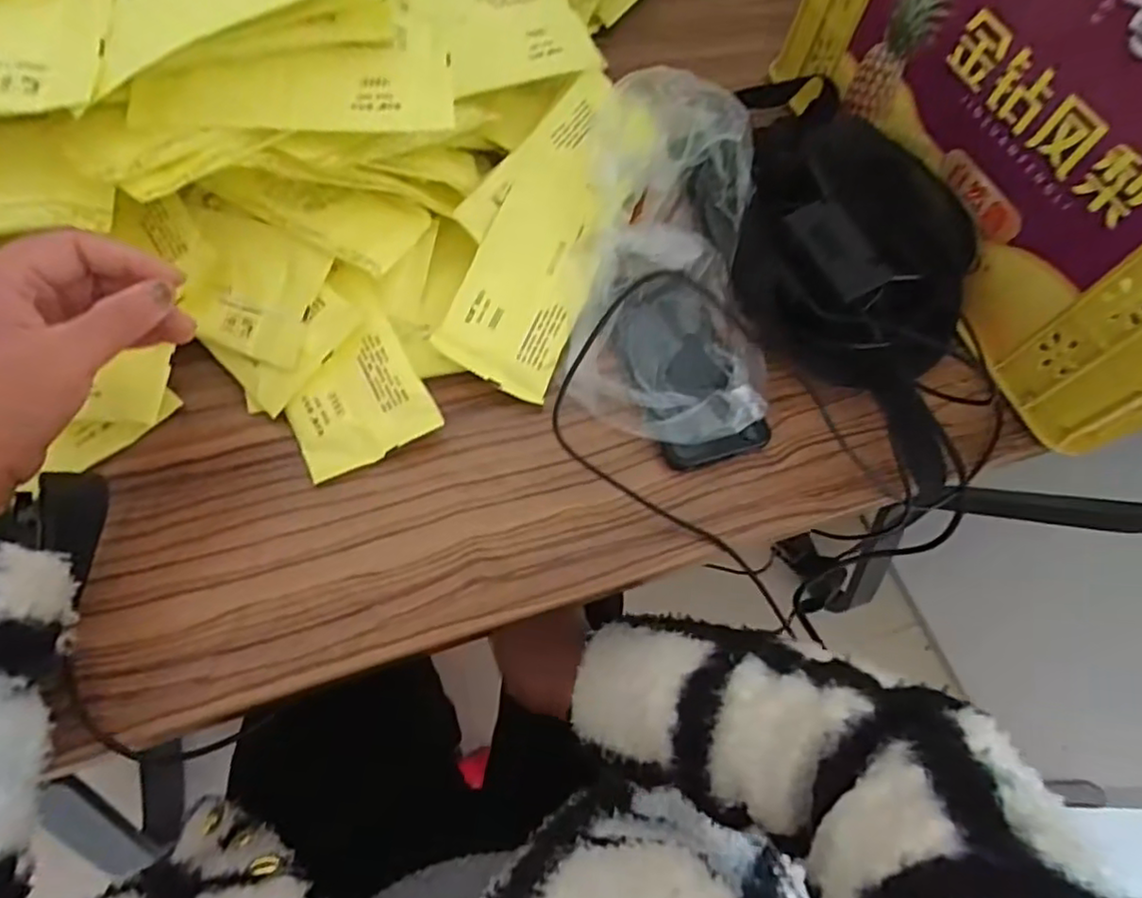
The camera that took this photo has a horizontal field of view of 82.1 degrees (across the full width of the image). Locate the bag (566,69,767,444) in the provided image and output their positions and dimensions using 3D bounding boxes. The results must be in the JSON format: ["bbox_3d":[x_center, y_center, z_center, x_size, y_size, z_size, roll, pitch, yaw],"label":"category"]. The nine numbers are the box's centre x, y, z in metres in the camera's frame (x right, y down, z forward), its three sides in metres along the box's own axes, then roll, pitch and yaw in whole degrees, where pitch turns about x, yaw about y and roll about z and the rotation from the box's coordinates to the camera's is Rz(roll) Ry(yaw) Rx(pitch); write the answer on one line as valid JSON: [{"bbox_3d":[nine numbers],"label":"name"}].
[{"bbox_3d":[0.070,-0.138,0.459,0.135,0.079,0.256,5,65,0],"label":"bag"}]

